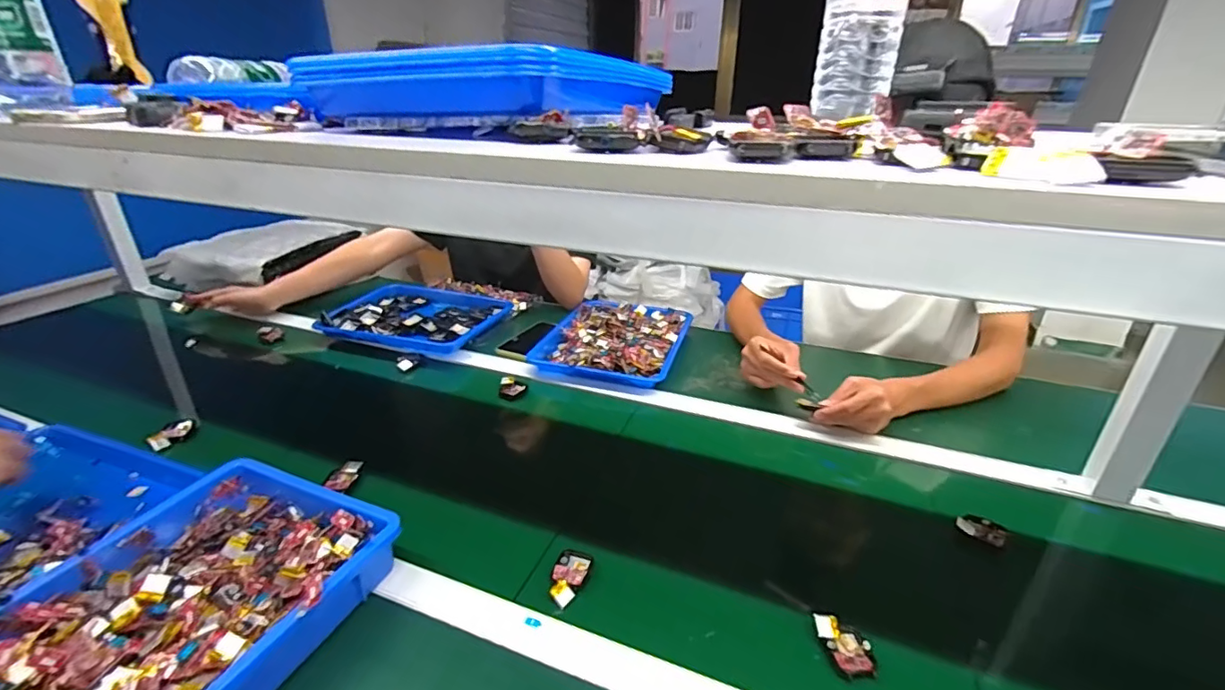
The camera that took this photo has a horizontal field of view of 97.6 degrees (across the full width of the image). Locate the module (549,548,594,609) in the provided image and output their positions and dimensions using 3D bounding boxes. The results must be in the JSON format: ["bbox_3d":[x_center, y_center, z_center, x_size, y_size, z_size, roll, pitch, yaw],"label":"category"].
[{"bbox_3d":[-0.043,0.237,0.551,0.034,0.018,0.069,5,27,10],"label":"module"}]

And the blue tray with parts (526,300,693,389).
[{"bbox_3d":[0.006,-0.014,1.038,0.254,0.038,0.303,9,28,17],"label":"blue tray with parts"}]

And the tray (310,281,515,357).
[{"bbox_3d":[-0.392,-0.070,1.108,0.323,0.042,0.254,8,28,16],"label":"tray"}]

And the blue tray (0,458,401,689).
[{"bbox_3d":[-0.399,0.250,0.448,0.252,0.056,0.387,11,29,21],"label":"blue tray"}]

